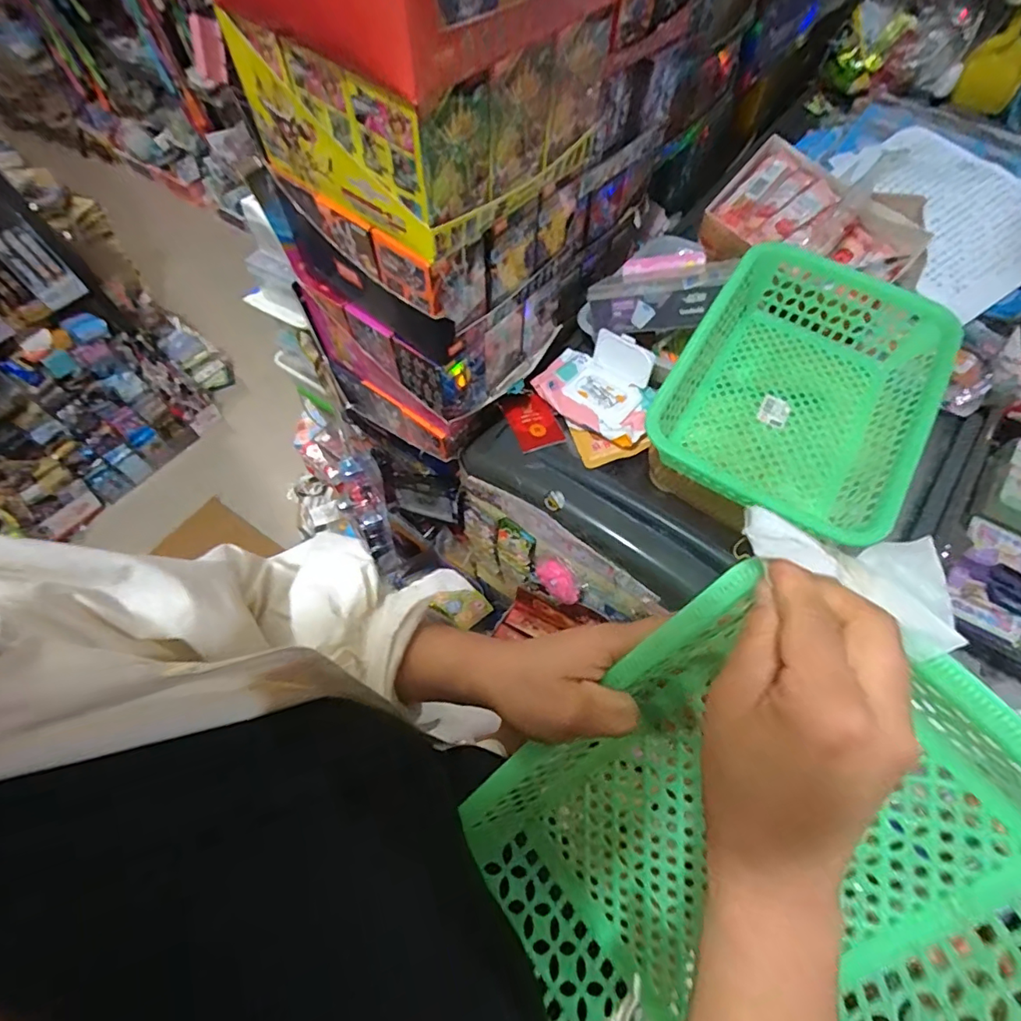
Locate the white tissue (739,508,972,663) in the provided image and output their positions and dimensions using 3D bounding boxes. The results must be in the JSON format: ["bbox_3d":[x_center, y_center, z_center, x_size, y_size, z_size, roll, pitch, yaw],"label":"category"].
[{"bbox_3d":[0.148,0.024,0.230,0.093,0.010,0.046,25,66,5],"label":"white tissue"}]

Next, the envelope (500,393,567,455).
[{"bbox_3d":[0.030,-0.122,0.720,0.064,0.006,0.089,-20,67,-14],"label":"envelope"}]

